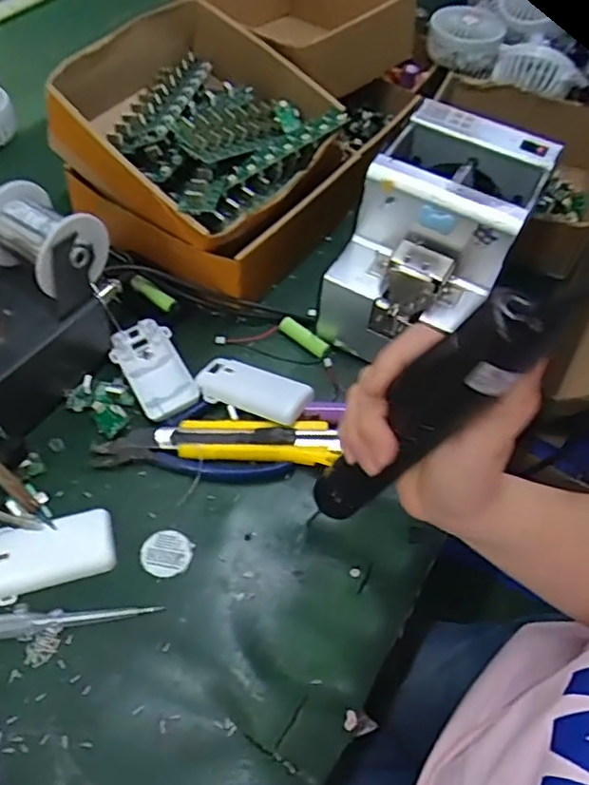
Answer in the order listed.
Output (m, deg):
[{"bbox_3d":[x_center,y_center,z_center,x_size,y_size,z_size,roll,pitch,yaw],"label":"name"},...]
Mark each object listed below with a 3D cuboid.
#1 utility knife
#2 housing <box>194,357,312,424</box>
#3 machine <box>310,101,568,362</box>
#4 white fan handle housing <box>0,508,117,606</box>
[{"bbox_3d":[-0.035,0.038,0.472,0.137,0.021,0.031,2,54,-2],"label":"utility knife"},{"bbox_3d":[-0.033,-0.002,0.491,0.091,0.012,0.042,19,55,10],"label":"housing"},{"bbox_3d":[0.119,-0.126,0.513,0.121,0.139,0.172,26,56,14],"label":"machine"},{"bbox_3d":[-0.172,0.110,0.412,0.095,0.018,0.044,-15,56,-14],"label":"white fan handle housing"}]

